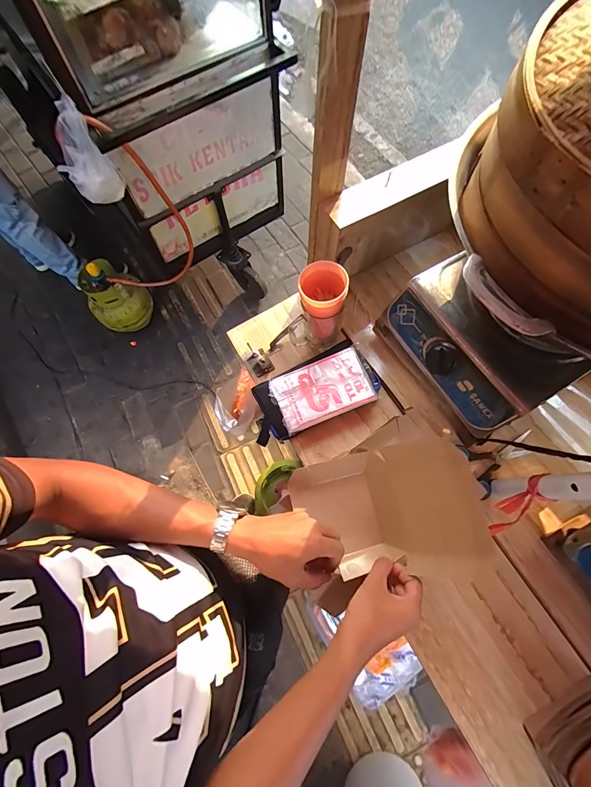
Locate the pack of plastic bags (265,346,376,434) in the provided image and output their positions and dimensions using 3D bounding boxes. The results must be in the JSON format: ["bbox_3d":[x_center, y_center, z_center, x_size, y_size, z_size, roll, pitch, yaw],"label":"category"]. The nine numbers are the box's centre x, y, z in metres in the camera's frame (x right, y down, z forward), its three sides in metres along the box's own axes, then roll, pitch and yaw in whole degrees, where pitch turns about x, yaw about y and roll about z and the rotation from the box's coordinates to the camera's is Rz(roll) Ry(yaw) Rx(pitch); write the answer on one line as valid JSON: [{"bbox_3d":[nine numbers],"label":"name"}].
[{"bbox_3d":[0.047,-0.008,0.578,0.166,0.019,0.105,-24,74,-7],"label":"pack of plastic bags"}]

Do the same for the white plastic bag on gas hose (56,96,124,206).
[{"bbox_3d":[-0.568,-0.630,0.894,0.123,0.220,0.162,-29,74,-8],"label":"white plastic bag on gas hose"}]

